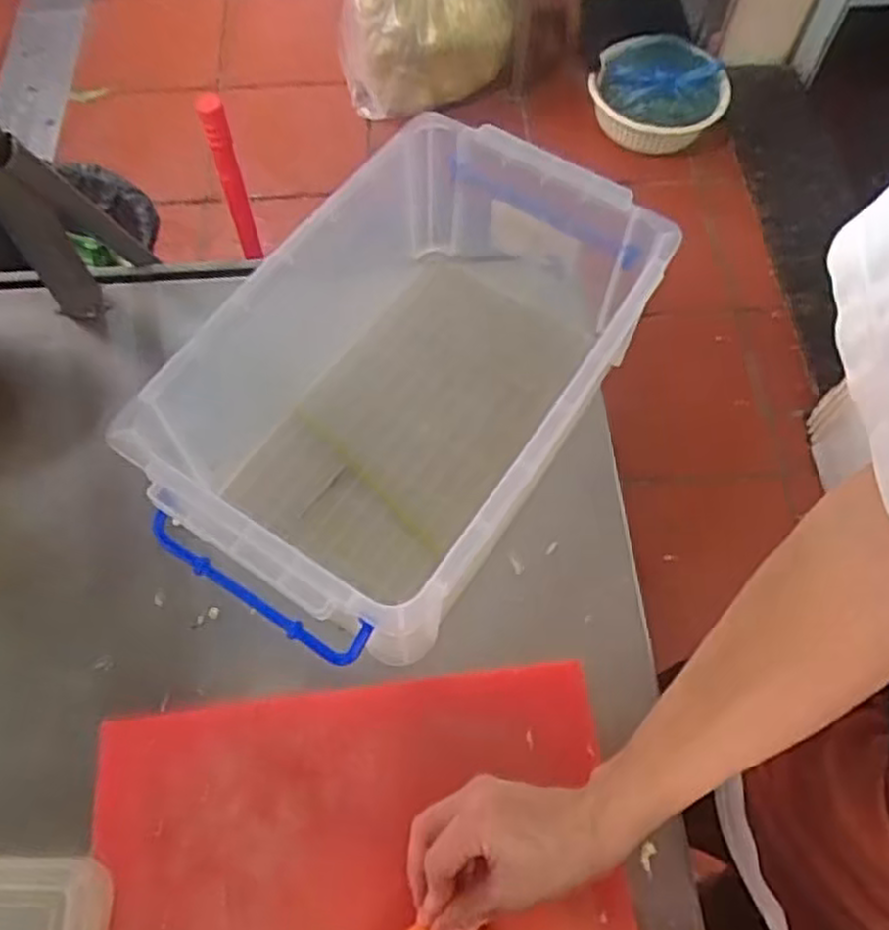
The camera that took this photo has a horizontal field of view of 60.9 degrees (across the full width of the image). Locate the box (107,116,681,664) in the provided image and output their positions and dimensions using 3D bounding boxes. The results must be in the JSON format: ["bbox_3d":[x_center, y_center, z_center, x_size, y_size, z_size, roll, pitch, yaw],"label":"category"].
[{"bbox_3d":[-0.025,-0.057,0.606,0.246,0.189,0.404,30,67,12],"label":"box"}]

